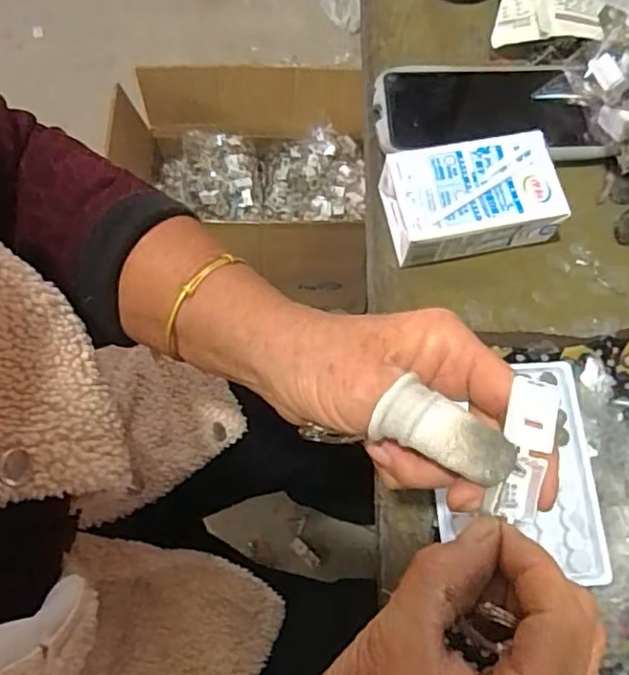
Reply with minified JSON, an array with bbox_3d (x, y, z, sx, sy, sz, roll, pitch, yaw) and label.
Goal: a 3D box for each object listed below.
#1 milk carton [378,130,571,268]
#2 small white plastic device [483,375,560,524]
[{"bbox_3d":[0.104,-0.091,0.412,0.106,0.040,0.065,-11,72,-6],"label":"milk carton"},{"bbox_3d":[0.082,0.044,0.241,0.020,0.004,0.055,20,75,5],"label":"small white plastic device"}]

